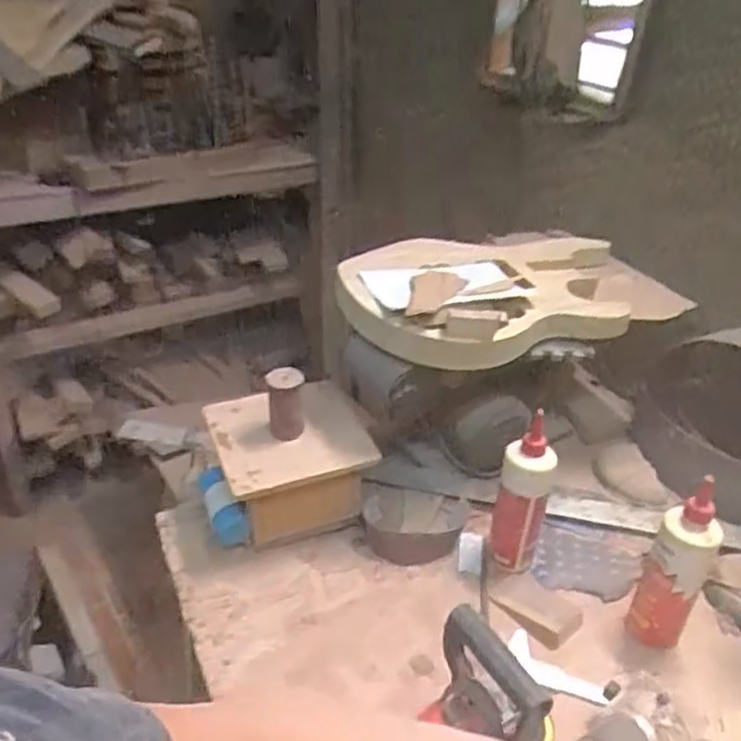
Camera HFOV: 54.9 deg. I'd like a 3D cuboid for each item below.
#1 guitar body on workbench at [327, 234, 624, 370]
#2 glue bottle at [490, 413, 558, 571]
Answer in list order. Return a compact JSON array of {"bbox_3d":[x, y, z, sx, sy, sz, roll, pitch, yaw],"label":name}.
[{"bbox_3d":[0.197,-0.125,1.061,0.501,0.062,0.315,-6,34,-16],"label":"guitar body on workbench"},{"bbox_3d":[0.204,0.167,0.957,0.068,0.203,0.057,14,33,15],"label":"glue bottle"}]

